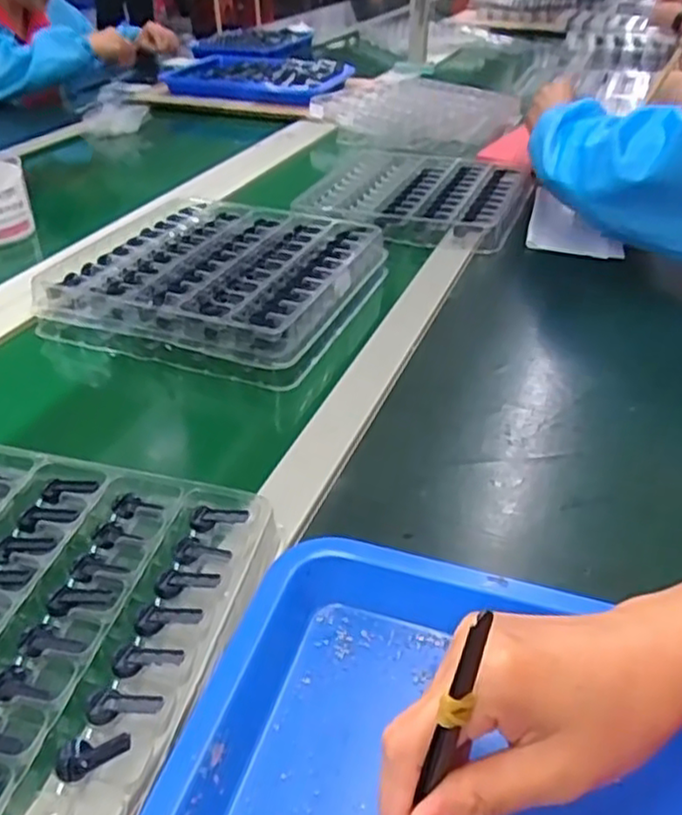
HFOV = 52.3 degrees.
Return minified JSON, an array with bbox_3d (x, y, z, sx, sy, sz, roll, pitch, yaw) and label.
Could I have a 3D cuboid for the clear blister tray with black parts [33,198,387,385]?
[{"bbox_3d":[-0.110,-0.129,0.666,0.253,0.042,0.262,17,39,22],"label":"clear blister tray with black parts"}]

